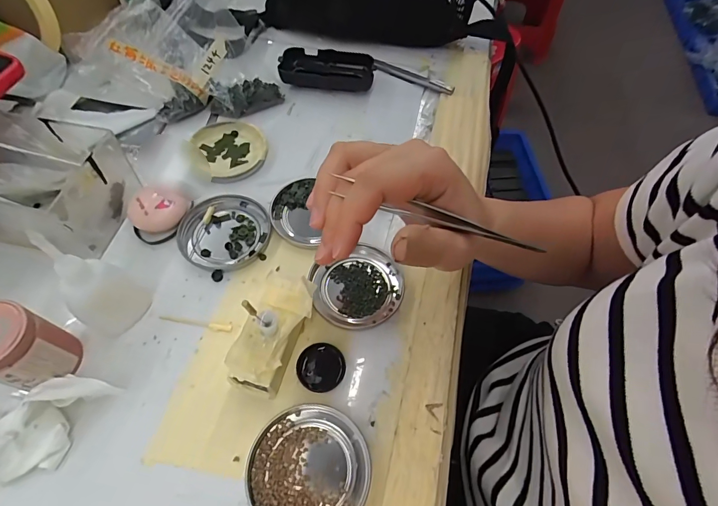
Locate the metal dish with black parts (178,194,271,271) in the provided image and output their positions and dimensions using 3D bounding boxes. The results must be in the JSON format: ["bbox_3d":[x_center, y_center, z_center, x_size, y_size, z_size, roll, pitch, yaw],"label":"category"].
[{"bbox_3d":[-0.121,-0.020,0.350,0.077,0.010,0.074,1,58,-2],"label":"metal dish with black parts"}]

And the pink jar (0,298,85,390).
[{"bbox_3d":[-0.227,0.064,0.261,0.045,0.065,0.045,1,58,-2],"label":"pink jar"}]

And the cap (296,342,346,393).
[{"bbox_3d":[-0.029,0.086,0.293,0.035,0.004,0.035,1,58,-2],"label":"cap"}]

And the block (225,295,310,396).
[{"bbox_3d":[-0.062,0.055,0.288,0.045,0.043,0.094,11,59,4],"label":"block"}]

